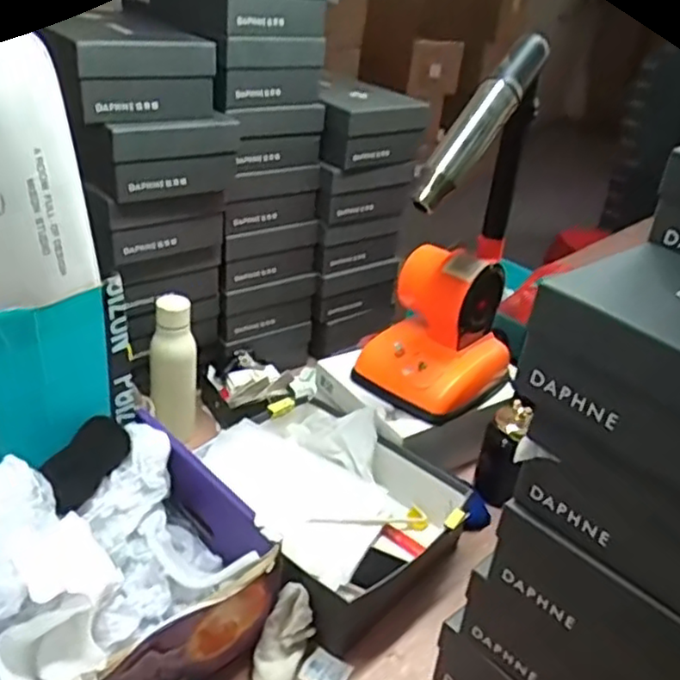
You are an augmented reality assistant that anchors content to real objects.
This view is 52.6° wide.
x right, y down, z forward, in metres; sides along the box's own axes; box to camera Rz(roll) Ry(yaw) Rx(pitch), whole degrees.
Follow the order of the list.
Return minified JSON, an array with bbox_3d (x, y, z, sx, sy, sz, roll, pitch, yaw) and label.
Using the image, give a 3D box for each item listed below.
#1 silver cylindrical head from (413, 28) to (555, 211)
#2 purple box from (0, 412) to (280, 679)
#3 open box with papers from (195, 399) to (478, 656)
[{"bbox_3d":[0.177,-0.271,0.861,0.052,0.266,0.052,34,-2,39],"label":"silver cylindrical head"},{"bbox_3d":[-0.290,0.244,0.685,0.390,0.166,0.294,-21,40,-38],"label":"purple box"},{"bbox_3d":[-0.019,0.219,0.924,0.315,0.124,0.287,29,36,33],"label":"open box with papers"}]

